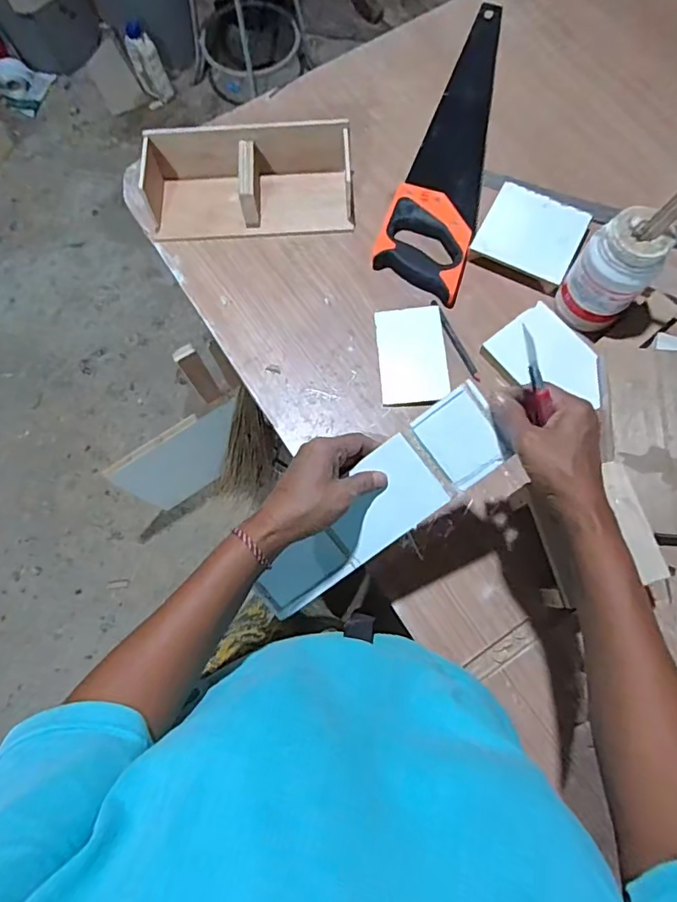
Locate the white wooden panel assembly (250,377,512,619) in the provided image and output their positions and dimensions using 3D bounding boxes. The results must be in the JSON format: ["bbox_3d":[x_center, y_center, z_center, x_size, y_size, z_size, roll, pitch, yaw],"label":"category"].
[{"bbox_3d":[0.029,0.047,0.439,0.247,0.007,0.070,-38,97,8],"label":"white wooden panel assembly"}]

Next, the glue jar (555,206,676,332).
[{"bbox_3d":[0.303,-0.198,0.574,0.074,0.128,0.077,-40,76,-10],"label":"glue jar"}]

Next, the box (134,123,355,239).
[{"bbox_3d":[-0.117,-0.354,0.659,0.263,0.067,0.121,-4,74,1],"label":"box"}]

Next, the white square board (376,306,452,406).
[{"bbox_3d":[0.088,-0.115,0.617,0.078,0.012,0.126,-3,74,1],"label":"white square board"}]

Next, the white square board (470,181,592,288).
[{"bbox_3d":[0.243,-0.274,0.654,0.117,0.025,0.113,26,76,9],"label":"white square board"}]

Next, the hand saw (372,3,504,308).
[{"bbox_3d":[0.167,-0.437,0.707,0.112,0.024,0.513,17,75,7],"label":"hand saw"}]

